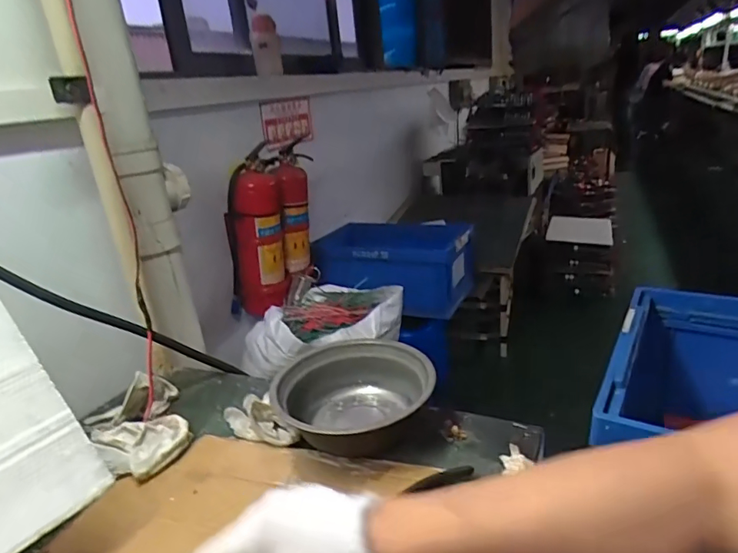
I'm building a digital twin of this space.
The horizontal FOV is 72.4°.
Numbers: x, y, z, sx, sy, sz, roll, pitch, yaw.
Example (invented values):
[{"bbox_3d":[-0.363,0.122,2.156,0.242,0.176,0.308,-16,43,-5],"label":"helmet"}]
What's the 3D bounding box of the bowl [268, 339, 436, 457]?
[{"bbox_3d":[-0.016,0.150,0.609,0.181,0.063,0.184,-5,20,2],"label":"bowl"}]

